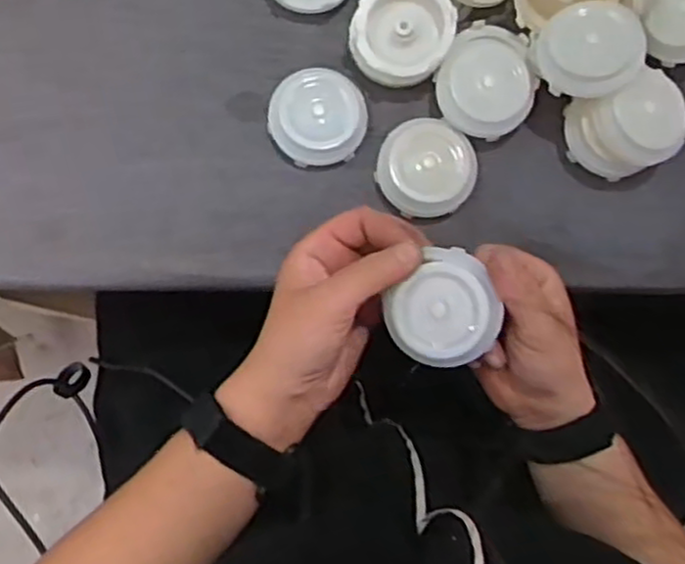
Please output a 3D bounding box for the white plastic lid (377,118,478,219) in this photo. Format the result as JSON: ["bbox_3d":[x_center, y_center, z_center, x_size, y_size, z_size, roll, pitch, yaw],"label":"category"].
[{"bbox_3d":[0.051,-0.069,0.448,0.057,0.022,0.057,0,84,-4],"label":"white plastic lid"}]

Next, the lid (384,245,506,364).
[{"bbox_3d":[0.052,0.014,0.379,0.053,0.013,0.057,3,105,12],"label":"lid"}]

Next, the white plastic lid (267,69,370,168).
[{"bbox_3d":[-0.014,-0.097,0.450,0.057,0.022,0.053,0,84,-4],"label":"white plastic lid"}]

